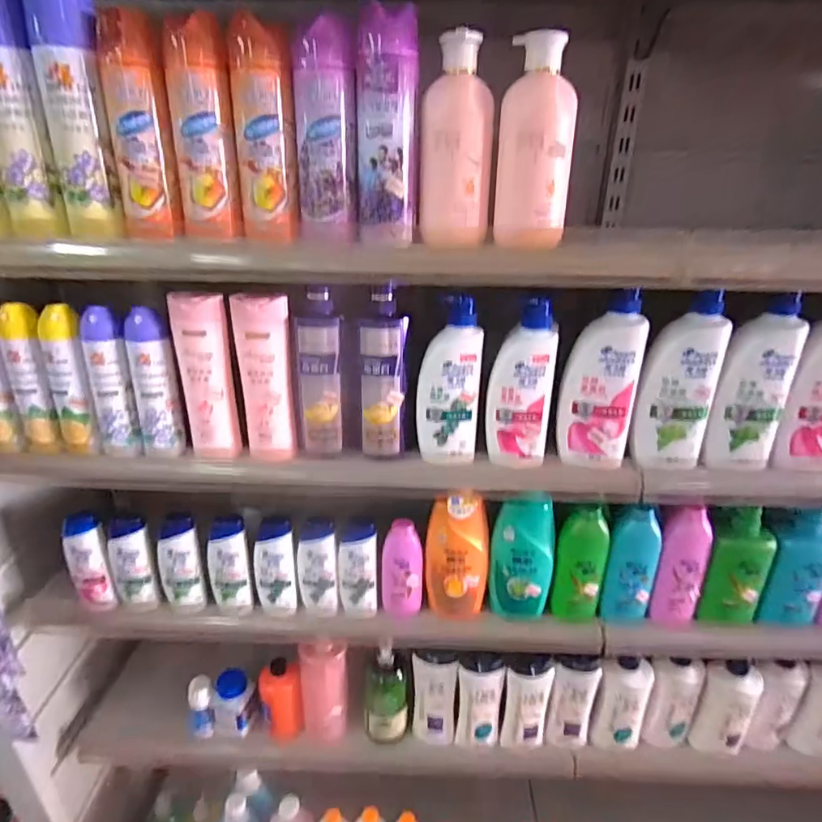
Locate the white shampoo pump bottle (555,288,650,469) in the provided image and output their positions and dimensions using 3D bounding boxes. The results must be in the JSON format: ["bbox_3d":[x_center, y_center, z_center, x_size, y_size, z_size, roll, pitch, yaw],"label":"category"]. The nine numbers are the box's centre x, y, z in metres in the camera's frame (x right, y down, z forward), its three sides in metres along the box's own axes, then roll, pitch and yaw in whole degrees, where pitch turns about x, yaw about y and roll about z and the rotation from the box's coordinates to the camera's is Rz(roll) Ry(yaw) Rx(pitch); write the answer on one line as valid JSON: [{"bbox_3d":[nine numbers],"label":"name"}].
[{"bbox_3d":[0.237,-0.038,0.673,0.092,0.215,0.046,12,28,23],"label":"white shampoo pump bottle"}]

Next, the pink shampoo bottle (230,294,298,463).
[{"bbox_3d":[-0.183,-0.038,0.680,0.065,0.215,0.037,-5,26,-11],"label":"pink shampoo bottle"}]

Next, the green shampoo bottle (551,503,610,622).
[{"bbox_3d":[0.251,0.225,0.787,0.070,0.190,0.040,11,27,21],"label":"green shampoo bottle"}]

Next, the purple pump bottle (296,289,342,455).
[{"bbox_3d":[-0.116,-0.043,0.682,0.053,0.214,0.037,-5,26,-11],"label":"purple pump bottle"}]

